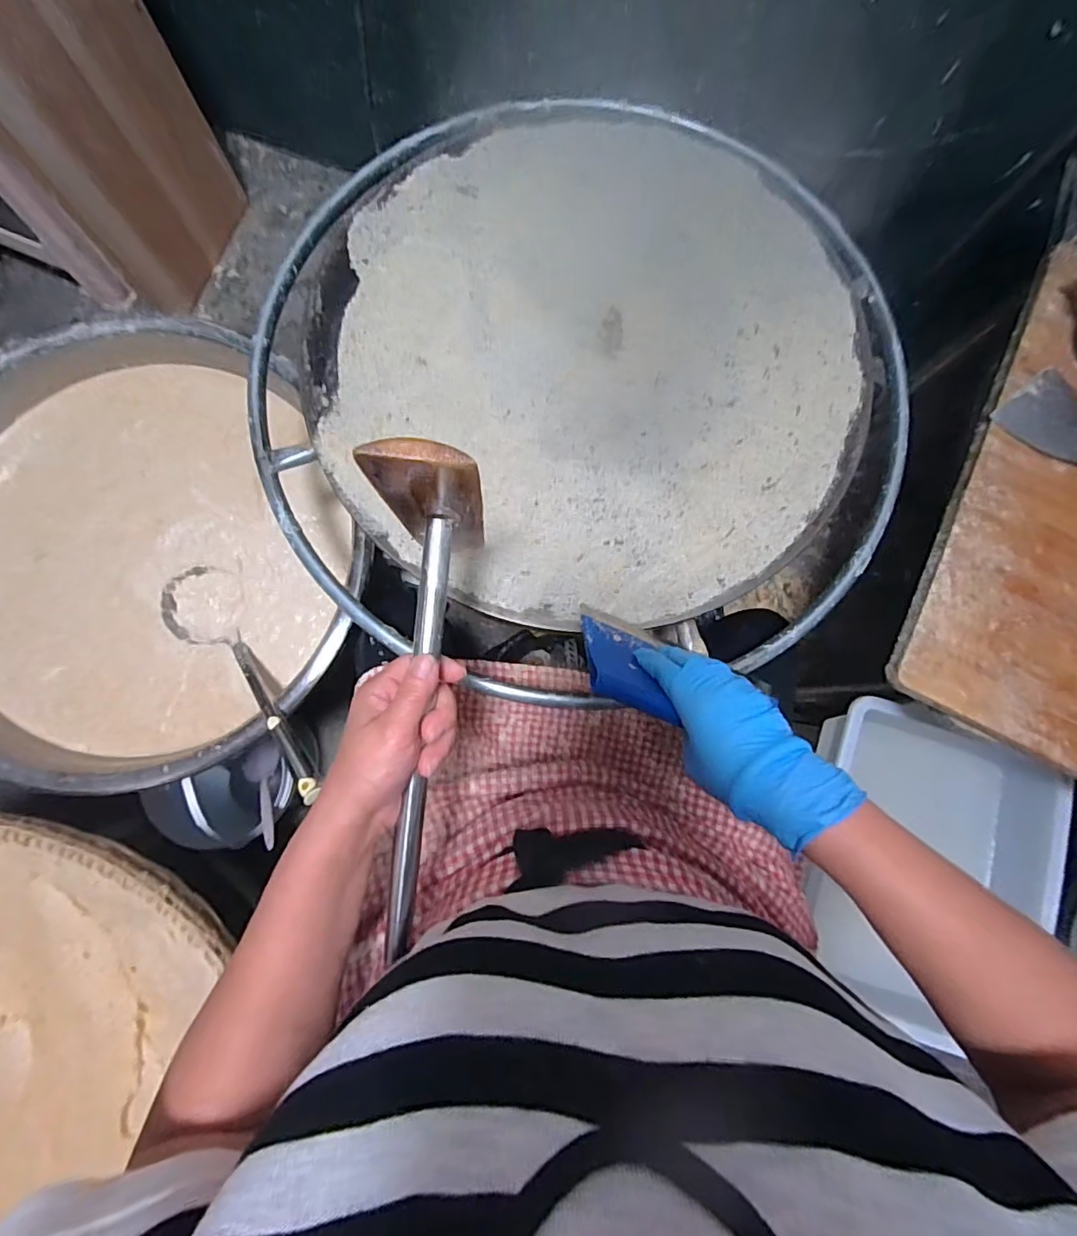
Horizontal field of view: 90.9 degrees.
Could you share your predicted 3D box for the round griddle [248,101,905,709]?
[{"bbox_3d":[0.057,-0.248,0.565,0.687,0.051,0.625,0,81,-2],"label":"round griddle"}]

